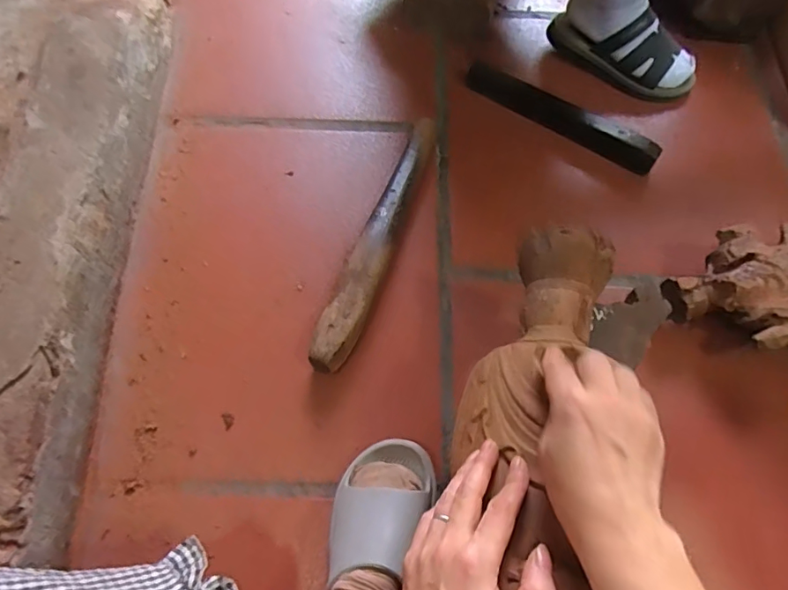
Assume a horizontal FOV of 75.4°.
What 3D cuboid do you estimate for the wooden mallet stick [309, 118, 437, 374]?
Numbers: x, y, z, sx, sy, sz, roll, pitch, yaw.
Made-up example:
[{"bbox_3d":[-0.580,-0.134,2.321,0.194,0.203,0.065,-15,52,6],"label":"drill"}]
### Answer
[{"bbox_3d":[-0.013,-0.078,0.660,0.051,0.057,0.391,17,65,9],"label":"wooden mallet stick"}]

